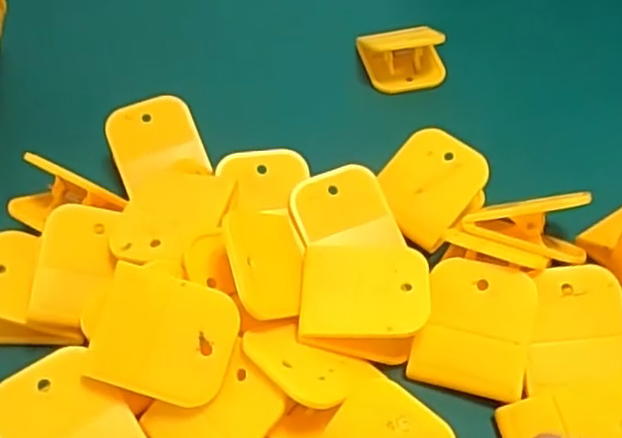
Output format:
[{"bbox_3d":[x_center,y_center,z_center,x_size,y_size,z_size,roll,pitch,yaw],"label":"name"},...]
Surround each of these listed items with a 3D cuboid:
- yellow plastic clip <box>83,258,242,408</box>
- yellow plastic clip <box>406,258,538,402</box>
[{"bbox_3d":[-0.059,0.047,0.284,0.054,0.007,0.048,15,84,6],"label":"yellow plastic clip"},{"bbox_3d":[0.071,0.045,0.302,0.047,0.025,0.049,13,50,15],"label":"yellow plastic clip"}]

